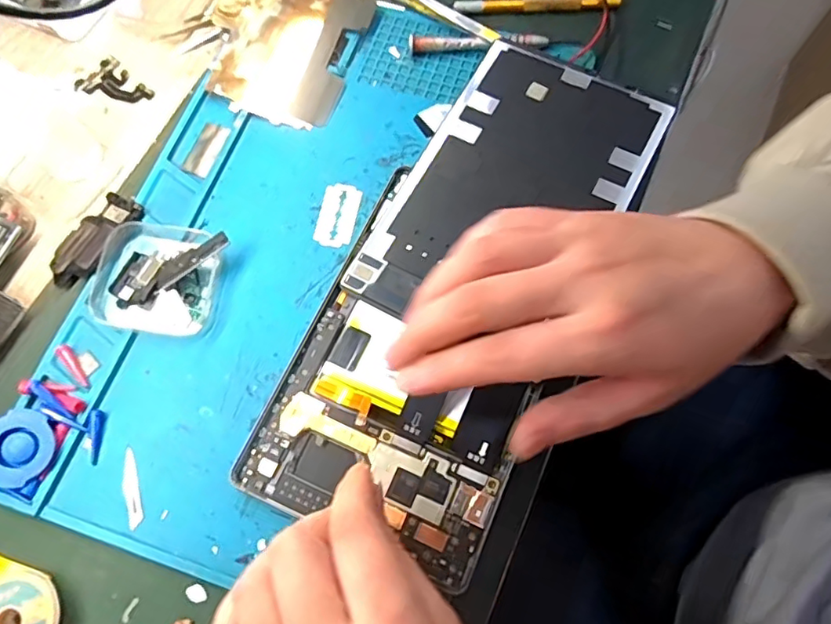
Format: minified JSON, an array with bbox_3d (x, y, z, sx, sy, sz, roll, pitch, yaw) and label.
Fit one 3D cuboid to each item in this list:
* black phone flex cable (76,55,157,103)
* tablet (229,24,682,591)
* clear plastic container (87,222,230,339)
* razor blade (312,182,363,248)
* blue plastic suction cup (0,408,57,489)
[{"bbox_3d":[-0.209,-0.154,0.395,0.046,0.005,0.034,42,76,16],"label":"black phone flex cable"},{"bbox_3d":[0.032,-0.023,0.322,0.130,0.007,0.306,26,73,11],"label":"tablet"},{"bbox_3d":[-0.147,-0.019,0.325,0.069,0.018,0.061,9,69,5],"label":"clear plastic container"},{"bbox_3d":[-0.047,-0.060,0.347,0.023,0.004,0.043,9,69,5],"label":"razor blade"},{"bbox_3d":[-0.202,0.069,0.291,0.032,0.010,0.036,36,68,-9],"label":"blue plastic suction cup"}]

